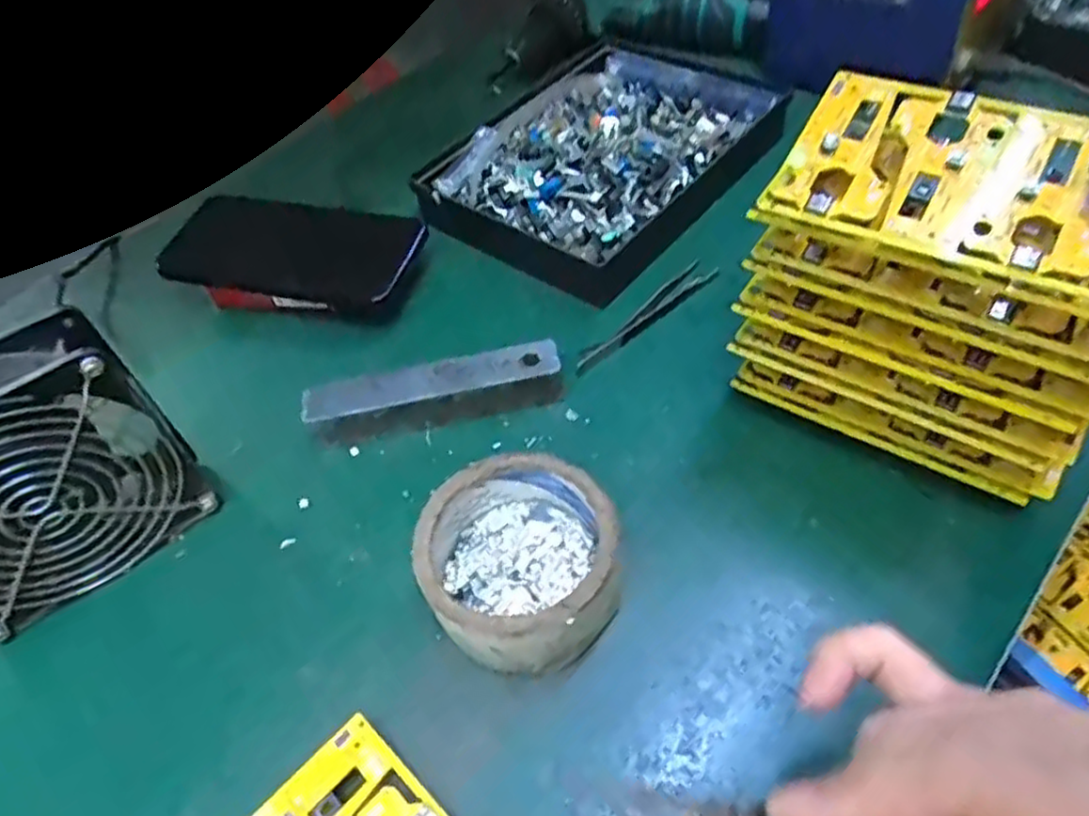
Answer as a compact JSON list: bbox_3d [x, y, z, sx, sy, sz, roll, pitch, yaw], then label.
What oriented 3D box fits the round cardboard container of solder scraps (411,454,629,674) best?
[{"bbox_3d":[-0.011,0.068,0.323,0.082,0.047,0.086,-4,50,5],"label":"round cardboard container of solder scraps"}]

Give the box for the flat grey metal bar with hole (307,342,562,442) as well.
[{"bbox_3d":[-0.058,-0.007,0.401,0.137,0.027,0.028,-11,52,-4],"label":"flat grey metal bar with hole"}]

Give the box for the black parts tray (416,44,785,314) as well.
[{"bbox_3d":[0.043,-0.181,0.524,0.185,0.036,0.241,31,61,29],"label":"black parts tray"}]

